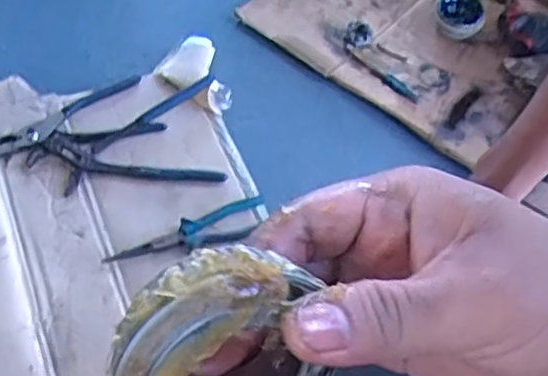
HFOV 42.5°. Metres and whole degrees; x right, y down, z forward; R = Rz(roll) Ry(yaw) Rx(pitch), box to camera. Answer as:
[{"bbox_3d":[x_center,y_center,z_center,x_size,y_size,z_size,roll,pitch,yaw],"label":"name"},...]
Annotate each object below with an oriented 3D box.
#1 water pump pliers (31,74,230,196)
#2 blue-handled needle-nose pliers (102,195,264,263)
[{"bbox_3d":[-0.186,-0.061,0.884,0.230,0.016,0.161,-7,58,-10],"label":"water pump pliers"},{"bbox_3d":[-0.098,0.051,0.810,0.188,0.009,0.043,-16,60,-15],"label":"blue-handled needle-nose pliers"}]

